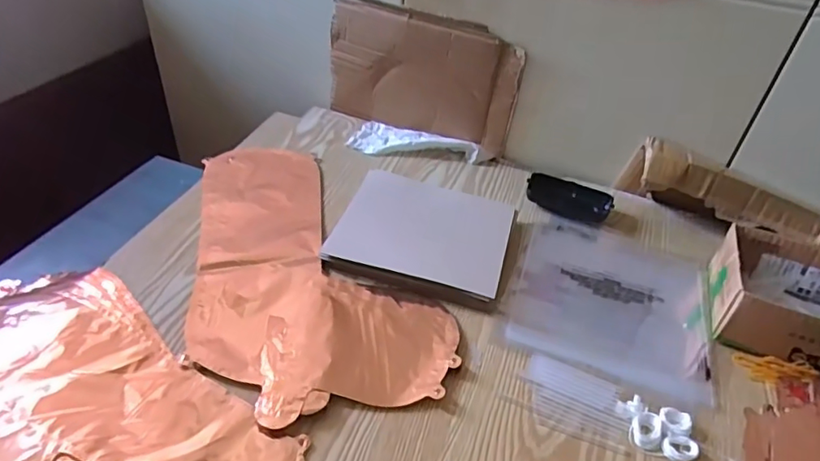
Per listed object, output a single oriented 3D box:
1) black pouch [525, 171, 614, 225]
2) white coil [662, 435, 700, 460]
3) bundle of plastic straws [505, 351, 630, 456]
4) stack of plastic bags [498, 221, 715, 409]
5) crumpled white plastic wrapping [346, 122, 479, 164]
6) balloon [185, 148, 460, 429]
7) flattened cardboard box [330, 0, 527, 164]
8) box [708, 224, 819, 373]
[{"bbox_3d":[0.209,-0.041,0.724,0.108,0.027,0.046,20,41,15],"label":"black pouch"},{"bbox_3d":[0.230,0.186,0.465,0.028,0.008,0.021,0,40,-9],"label":"white coil"},{"bbox_3d":[0.149,0.154,0.497,0.101,0.006,0.069,20,41,15],"label":"bundle of plastic straws"},{"bbox_3d":[0.225,0.071,0.606,0.205,0.008,0.222,17,40,11],"label":"stack of plastic bags"},{"bbox_3d":[0.006,-0.125,0.787,0.180,0.024,0.075,15,40,9],"label":"crumpled white plastic wrapping"},{"bbox_3d":[-0.113,0.019,0.617,0.236,0.009,0.418,-5,41,-15],"label":"balloon"},{"bbox_3d":[0.013,-0.211,0.768,0.271,0.177,0.032,18,41,13],"label":"flattened cardboard box"},{"bbox_3d":[0.414,0.080,0.567,0.178,0.071,0.134,19,41,14],"label":"box"}]

